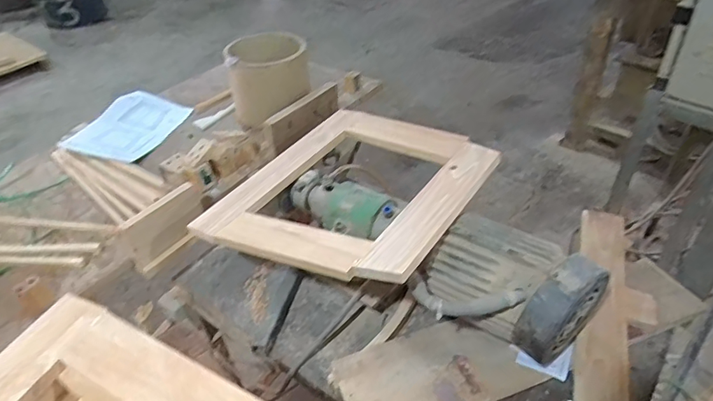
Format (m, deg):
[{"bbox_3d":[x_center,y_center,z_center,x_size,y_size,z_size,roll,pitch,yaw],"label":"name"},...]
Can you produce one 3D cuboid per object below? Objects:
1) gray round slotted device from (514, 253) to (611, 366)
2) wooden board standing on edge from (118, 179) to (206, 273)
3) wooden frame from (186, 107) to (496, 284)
[{"bbox_3d":[0.315,0.168,0.747,0.154,0.150,0.059,-28,45,-25],"label":"gray round slotted device"},{"bbox_3d":[-0.395,0.053,1.021,0.173,0.111,0.028,-39,30,-30],"label":"wooden board standing on edge"},{"bbox_3d":[-0.004,-0.033,0.911,0.430,0.032,0.453,15,45,34],"label":"wooden frame"}]

